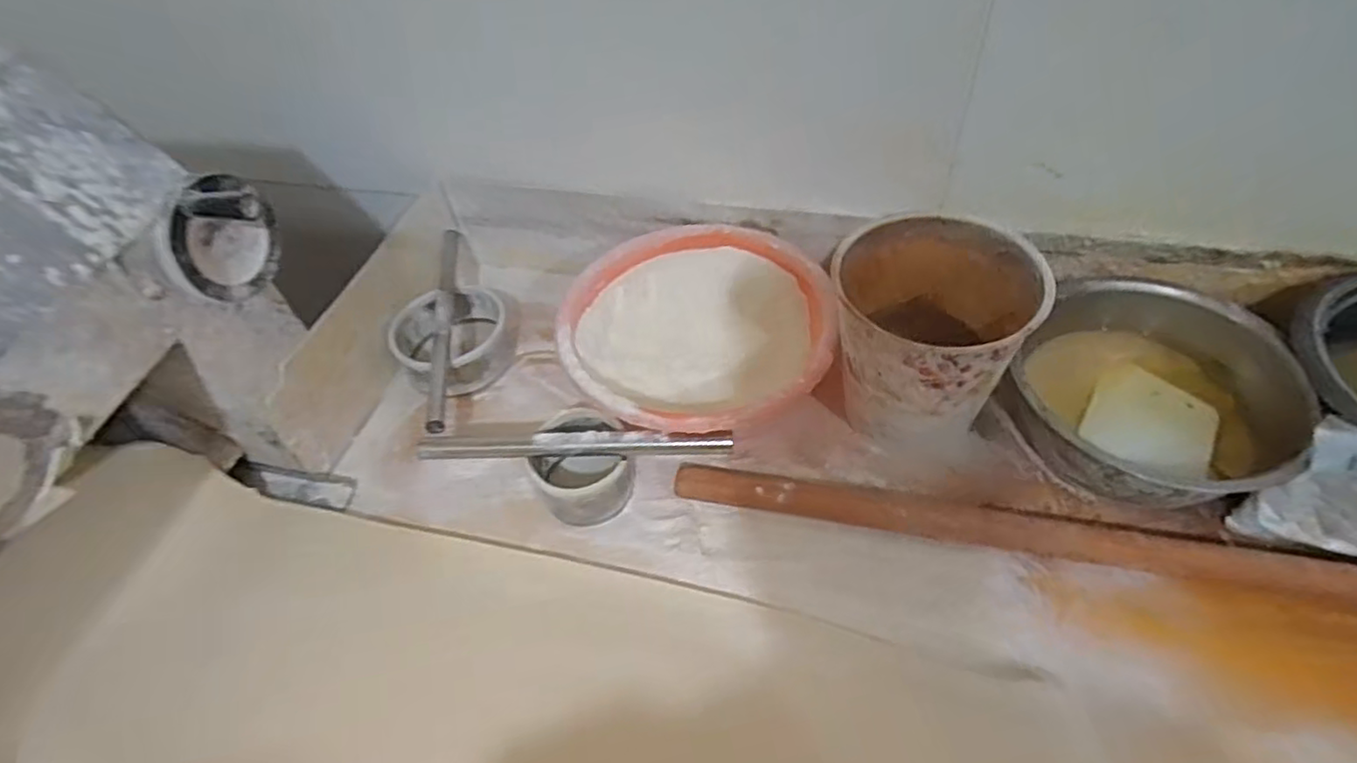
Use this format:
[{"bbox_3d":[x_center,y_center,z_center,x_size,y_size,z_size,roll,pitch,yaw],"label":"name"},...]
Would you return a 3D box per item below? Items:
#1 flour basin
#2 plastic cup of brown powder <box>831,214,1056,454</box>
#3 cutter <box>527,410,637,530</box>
[{"bbox_3d":[0.020,-0.040,0.741,0.264,0.108,0.273,-3,50,4],"label":"flour basin"},{"bbox_3d":[0.233,-0.047,0.652,0.166,0.163,0.166,-3,50,4],"label":"plastic cup of brown powder"},{"bbox_3d":[-0.090,0.086,0.680,0.106,0.070,0.105,-3,50,4],"label":"cutter"}]

